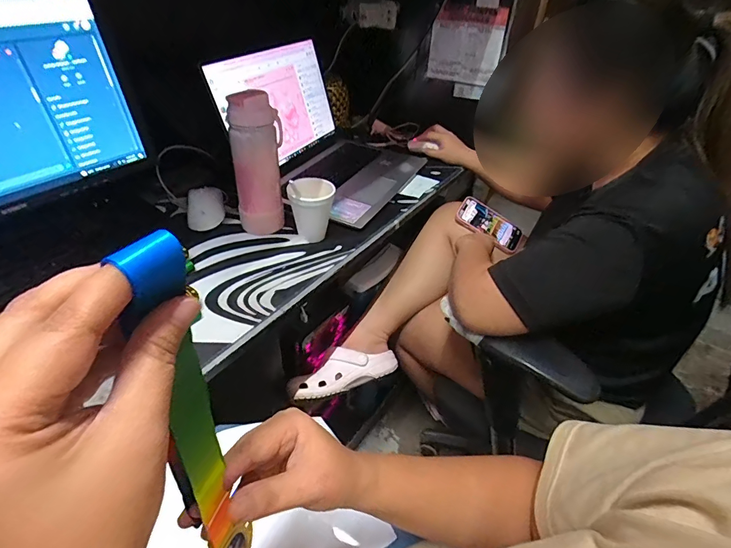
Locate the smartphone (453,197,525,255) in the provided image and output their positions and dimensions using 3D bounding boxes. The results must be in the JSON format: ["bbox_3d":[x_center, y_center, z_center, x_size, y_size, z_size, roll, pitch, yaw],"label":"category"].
[{"bbox_3d":[0.267,-0.110,0.871,0.143,0.016,0.080,37,66,4],"label":"smartphone"}]

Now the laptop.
[{"bbox_3d":[-0.065,-0.314,0.834,0.318,0.216,0.346,20,42,19],"label":"laptop"}]

